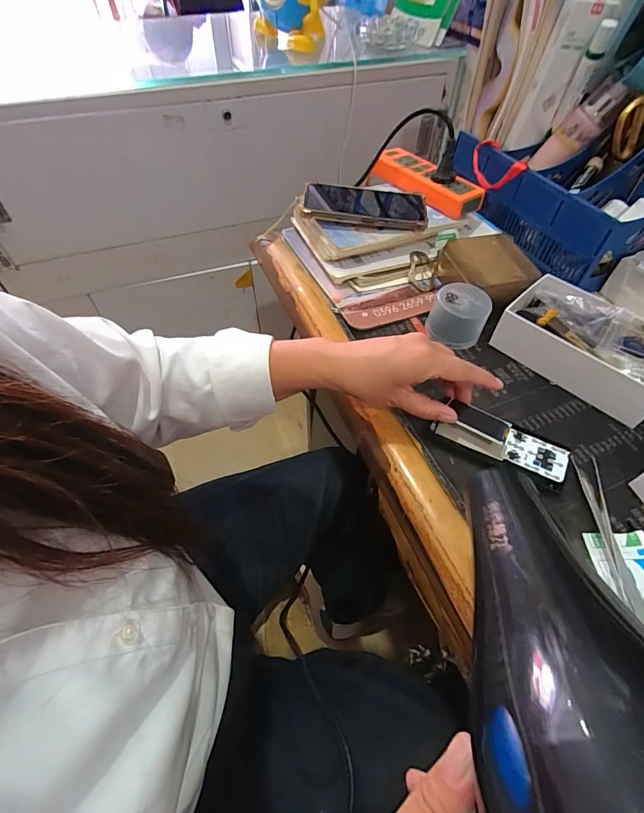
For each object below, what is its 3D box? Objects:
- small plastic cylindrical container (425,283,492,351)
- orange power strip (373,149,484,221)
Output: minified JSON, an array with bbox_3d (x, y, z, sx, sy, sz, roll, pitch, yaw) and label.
[{"bbox_3d":[0.159,-0.105,0.466,0.061,0.061,0.057,0,54,0],"label":"small plastic cylindrical container"},{"bbox_3d":[0.152,-0.327,0.569,0.172,0.033,0.070,39,62,25],"label":"orange power strip"}]

